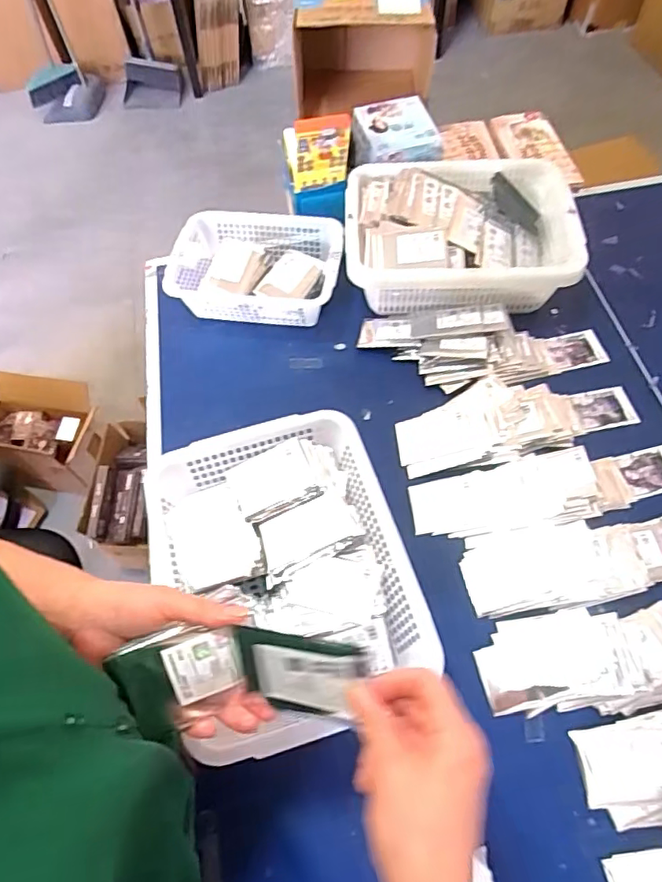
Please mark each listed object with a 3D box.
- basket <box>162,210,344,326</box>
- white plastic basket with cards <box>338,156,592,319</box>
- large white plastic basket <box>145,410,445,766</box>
[{"bbox_3d":[-0.118,-0.275,0.903,0.267,0.091,0.191,5,60,5],"label":"basket"},{"bbox_3d":[0.202,-0.325,0.891,0.358,0.134,0.276,-4,60,0],"label":"white plastic basket with cards"},{"bbox_3d":[-0.063,0.157,0.644,0.287,0.107,0.340,-17,61,-7],"label":"large white plastic basket"}]

